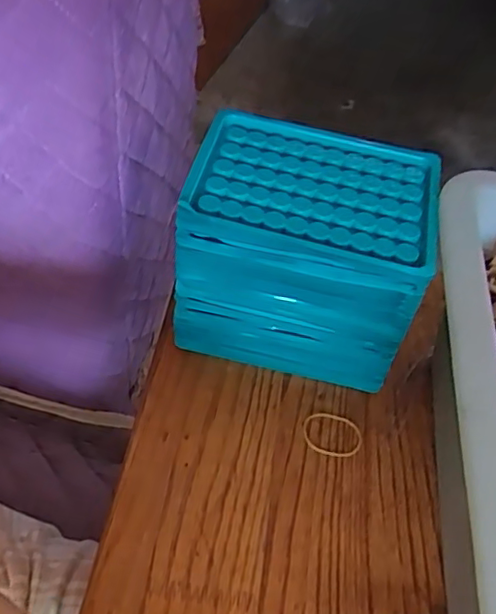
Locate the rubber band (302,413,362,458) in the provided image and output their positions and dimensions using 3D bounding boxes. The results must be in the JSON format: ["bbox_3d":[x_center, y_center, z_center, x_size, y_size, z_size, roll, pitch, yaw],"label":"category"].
[{"bbox_3d":[0.049,0.075,0.364,0.035,0.004,0.027,14,49,6],"label":"rubber band"}]

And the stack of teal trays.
[{"bbox_3d":[0.031,-0.026,0.368,0.127,0.123,0.086,13,49,5],"label":"stack of teal trays"}]

